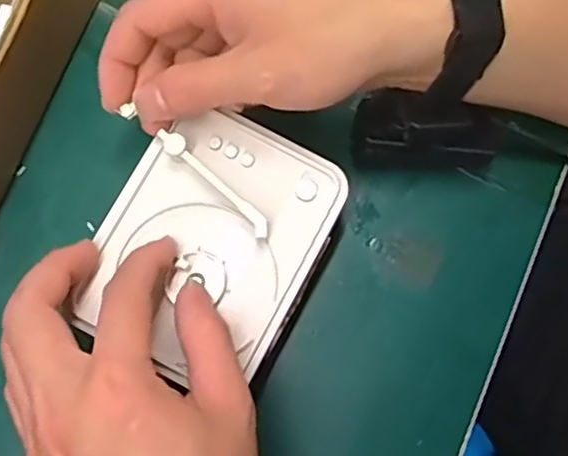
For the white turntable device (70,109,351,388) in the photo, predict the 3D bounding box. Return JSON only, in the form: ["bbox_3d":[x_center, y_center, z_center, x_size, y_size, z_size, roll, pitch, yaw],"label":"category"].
[{"bbox_3d":[-0.035,0.005,0.309,0.095,0.023,0.119,27,80,6],"label":"white turntable device"}]

